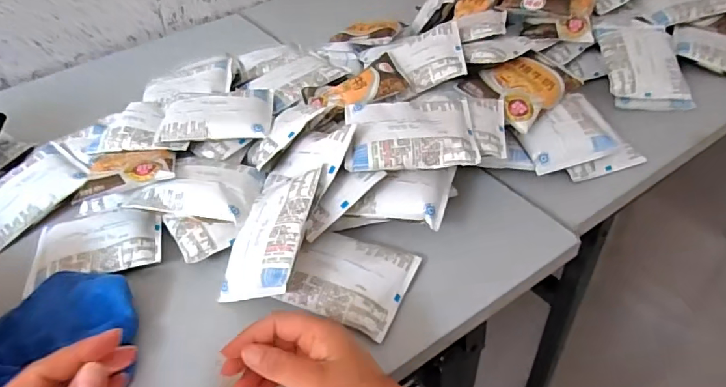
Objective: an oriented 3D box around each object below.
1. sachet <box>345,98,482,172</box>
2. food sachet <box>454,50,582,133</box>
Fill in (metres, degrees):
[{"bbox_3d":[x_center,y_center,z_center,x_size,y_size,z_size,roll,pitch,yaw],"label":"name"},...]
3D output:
[{"bbox_3d":[0.049,-0.065,0.514,0.129,0.020,0.093,-4,44,2],"label":"sachet"},{"bbox_3d":[0.192,-0.134,0.600,0.131,0.014,0.094,-36,69,-24],"label":"food sachet"}]

